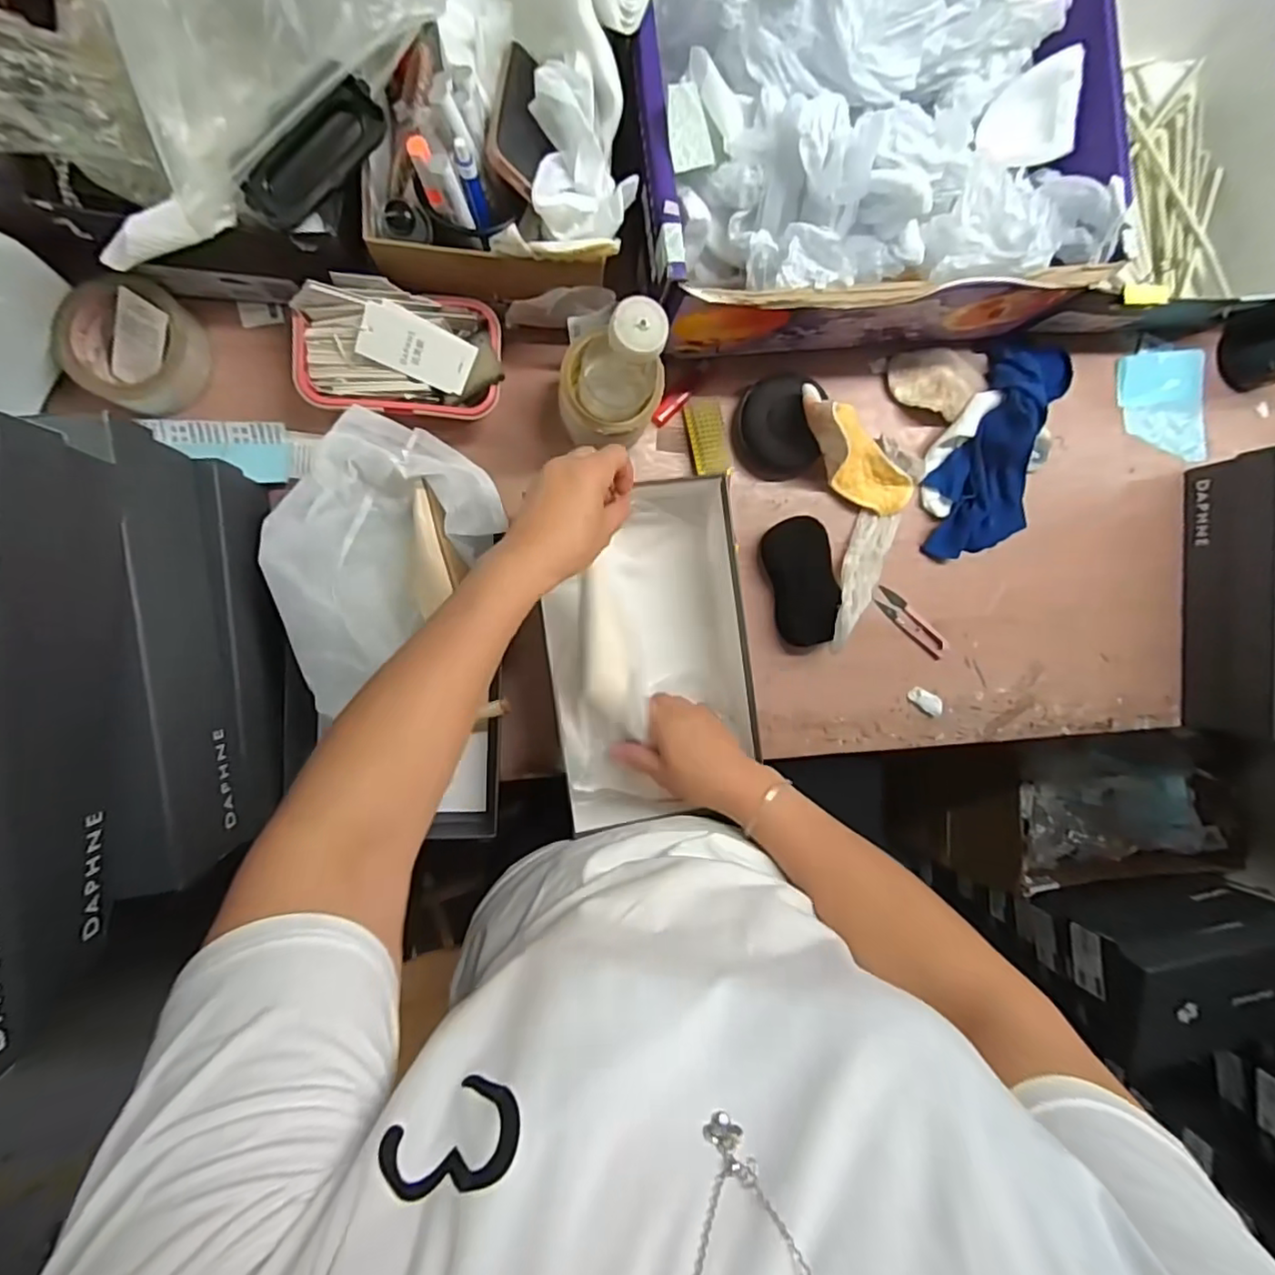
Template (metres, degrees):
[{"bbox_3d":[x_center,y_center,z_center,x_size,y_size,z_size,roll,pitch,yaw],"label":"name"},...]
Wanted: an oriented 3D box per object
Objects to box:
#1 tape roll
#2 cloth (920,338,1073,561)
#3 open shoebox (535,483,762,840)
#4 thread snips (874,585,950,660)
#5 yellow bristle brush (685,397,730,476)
[{"bbox_3d":[-0.425,-0.248,0.516,0.098,0.046,0.098,0,92,-9],"label":"tape roll"},{"bbox_3d":[0.381,-0.195,0.640,0.122,0.053,0.237,12,90,-9],"label":"cloth"},{"bbox_3d":[0.017,0.009,0.566,0.190,0.083,0.306,-7,93,-9],"label":"open shoebox"},{"bbox_3d":[0.295,-0.015,0.661,0.095,0.013,0.027,43,86,-8],"label":"thread snips"},{"bbox_3d":[0.068,-0.194,0.602,0.032,0.023,0.071,-11,94,-9],"label":"yellow bristle brush"}]

